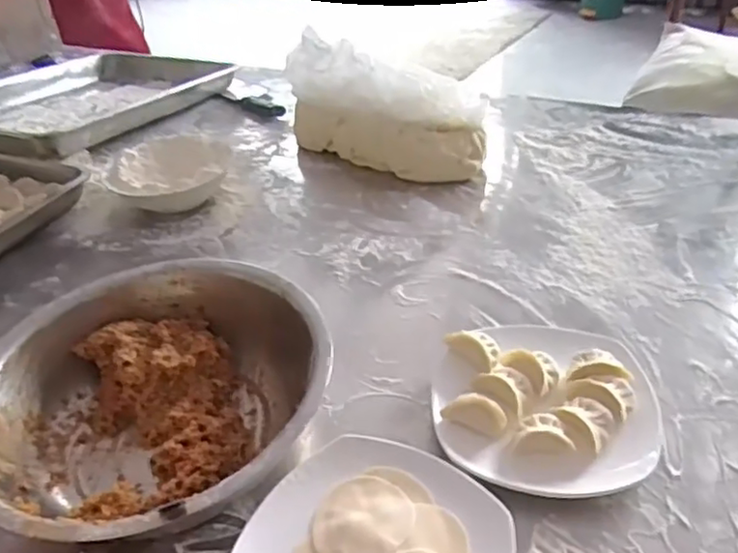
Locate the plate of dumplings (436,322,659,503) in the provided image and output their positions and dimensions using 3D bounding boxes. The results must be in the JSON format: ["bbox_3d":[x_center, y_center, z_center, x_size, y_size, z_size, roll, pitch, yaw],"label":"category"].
[{"bbox_3d":[0.148,0.098,0.551,0.179,0.033,0.183,0,36,7],"label":"plate of dumplings"}]

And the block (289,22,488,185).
[{"bbox_3d":[0.016,-0.235,0.909,0.298,0.154,0.096,16,40,25],"label":"block"}]

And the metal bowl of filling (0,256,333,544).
[{"bbox_3d":[-0.170,0.102,0.535,0.269,0.081,0.274,-3,36,2],"label":"metal bowl of filling"}]

